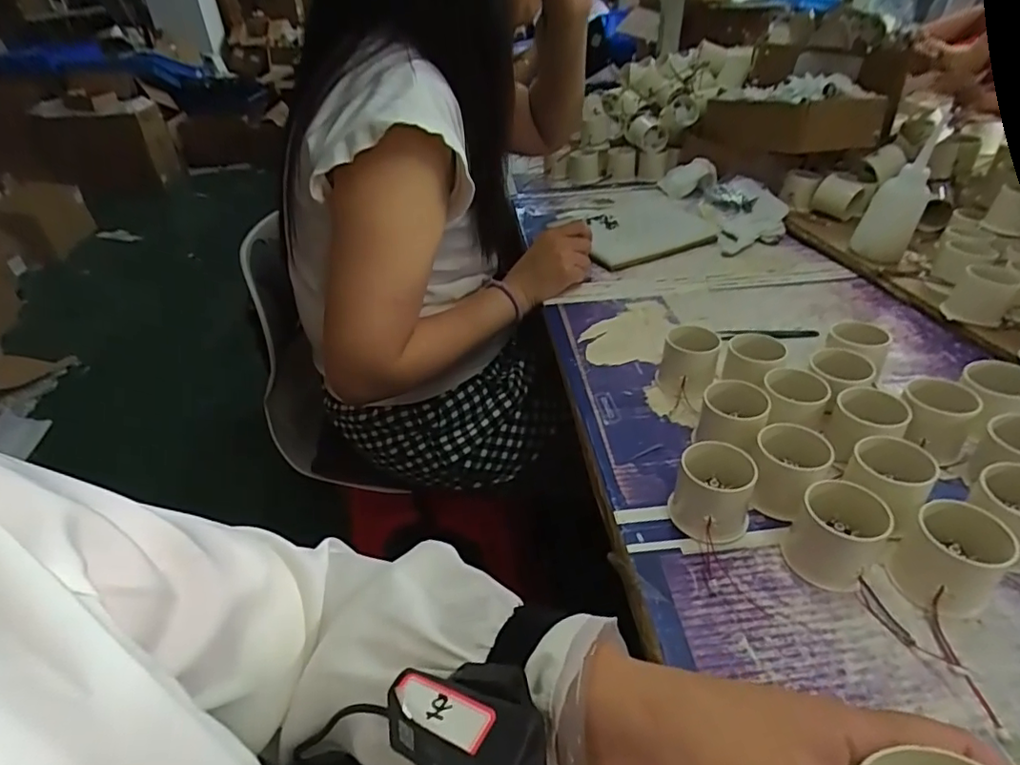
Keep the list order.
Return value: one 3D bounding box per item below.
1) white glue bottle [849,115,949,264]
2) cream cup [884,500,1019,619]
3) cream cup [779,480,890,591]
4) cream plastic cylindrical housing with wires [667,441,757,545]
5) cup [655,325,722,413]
[{"bbox_3d":[0.479,-0.223,0.702,0.059,0.162,0.047,-1,36,4],"label":"white glue bottle"},{"bbox_3d":[0.275,0.108,0.356,0.055,0.044,0.056,-2,36,2],"label":"cream cup"},{"bbox_3d":[0.213,0.099,0.371,0.050,0.045,0.053,-2,36,2],"label":"cream cup"},{"bbox_3d":[0.144,0.079,0.405,0.051,0.049,0.050,-2,36,2],"label":"cream plastic cylindrical housing with wires"},{"bbox_3d":[0.168,-0.018,0.537,0.053,0.054,0.058,-2,36,2],"label":"cup"}]

